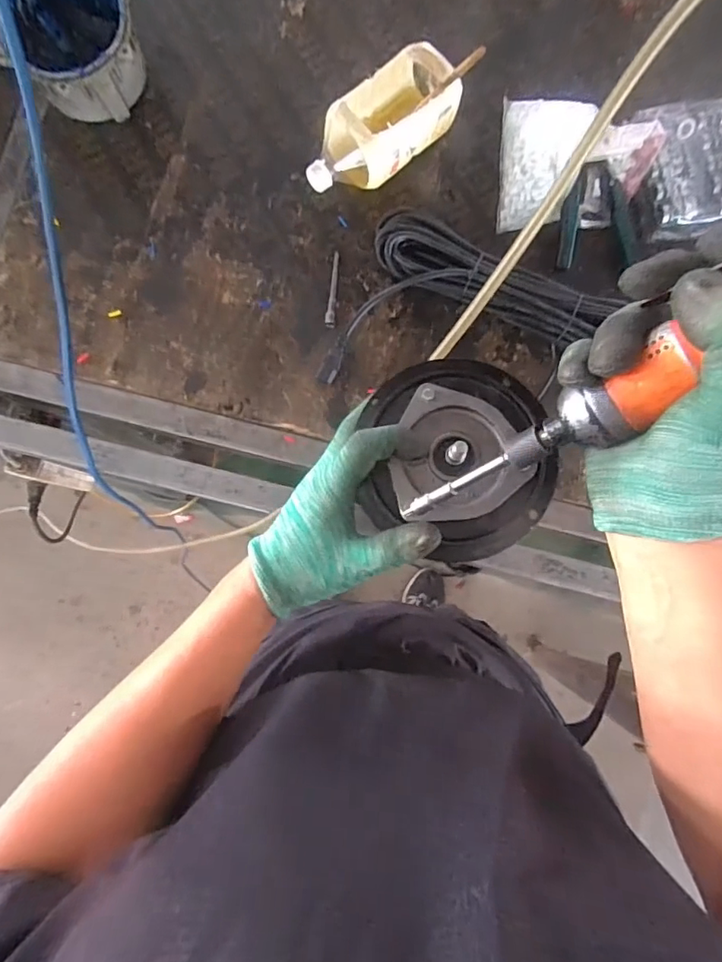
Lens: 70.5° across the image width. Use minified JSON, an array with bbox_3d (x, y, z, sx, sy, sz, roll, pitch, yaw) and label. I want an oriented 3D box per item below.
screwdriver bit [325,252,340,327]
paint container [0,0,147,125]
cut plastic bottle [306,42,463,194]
[{"bbox_3d":[-0.035,-0.240,0.638,0.012,0.009,0.102,4,83,-2],"label":"screwdriver bit"},{"bbox_3d":[-0.345,-0.531,0.630,0.142,0.083,0.161,-3,84,-3],"label":"paint container"},{"bbox_3d":[0.020,-0.437,0.639,0.207,0.084,0.100,-43,87,-6],"label":"cut plastic bottle"}]

